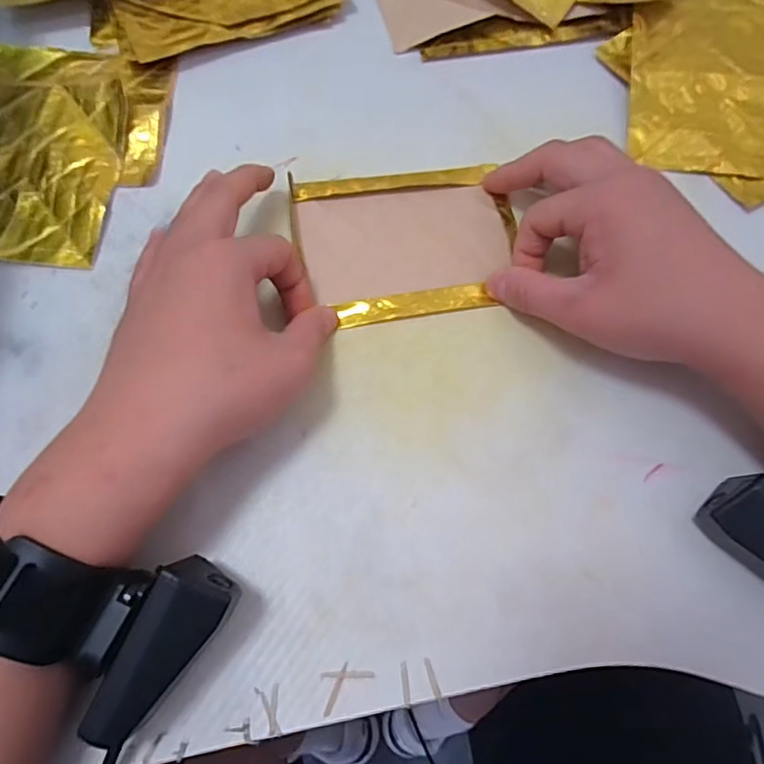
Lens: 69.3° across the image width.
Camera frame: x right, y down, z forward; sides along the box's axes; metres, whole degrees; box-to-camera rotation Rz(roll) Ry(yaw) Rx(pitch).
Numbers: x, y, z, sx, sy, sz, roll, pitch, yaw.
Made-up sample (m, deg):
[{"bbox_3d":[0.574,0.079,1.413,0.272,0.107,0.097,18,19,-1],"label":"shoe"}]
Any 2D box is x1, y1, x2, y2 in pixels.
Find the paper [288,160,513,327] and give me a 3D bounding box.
[{"bbox_3d":[0.014,-0.081,0.321,0.124,0.007,0.096,-9,71,-3],"label":"paper"}]

